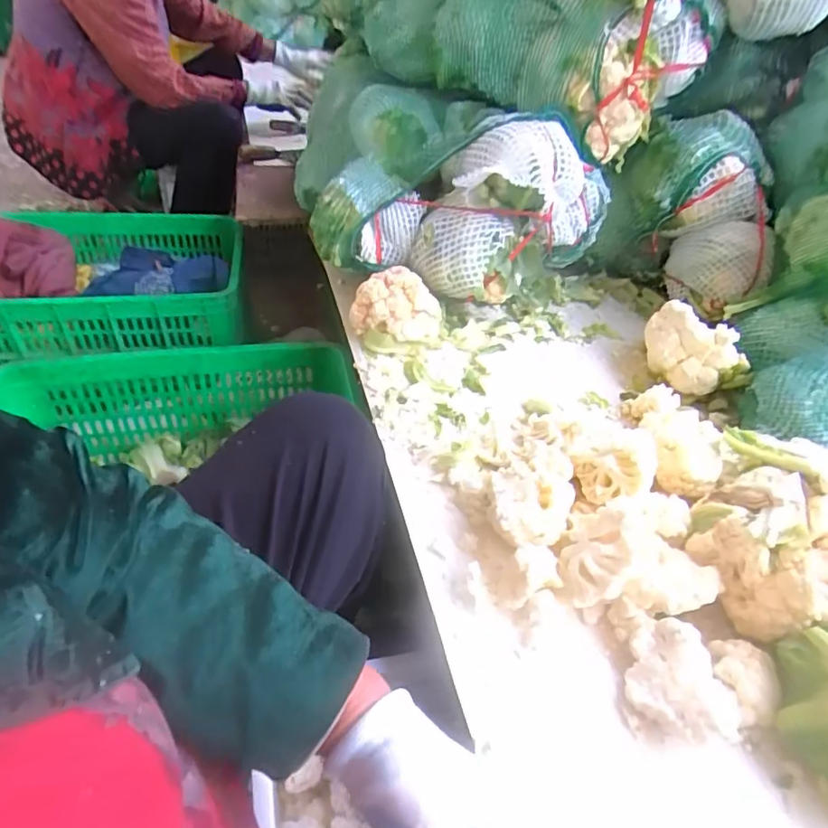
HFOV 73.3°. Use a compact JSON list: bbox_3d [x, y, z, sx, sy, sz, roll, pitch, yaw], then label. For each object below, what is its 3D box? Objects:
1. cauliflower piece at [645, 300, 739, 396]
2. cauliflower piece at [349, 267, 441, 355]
[{"bbox_3d":[0.379,-0.086,0.778,0.109,0.110,0.096,17,44,10],"label":"cauliflower piece"},{"bbox_3d":[-0.024,-0.147,0.791,0.099,0.079,0.109,-29,54,-32],"label":"cauliflower piece"}]

